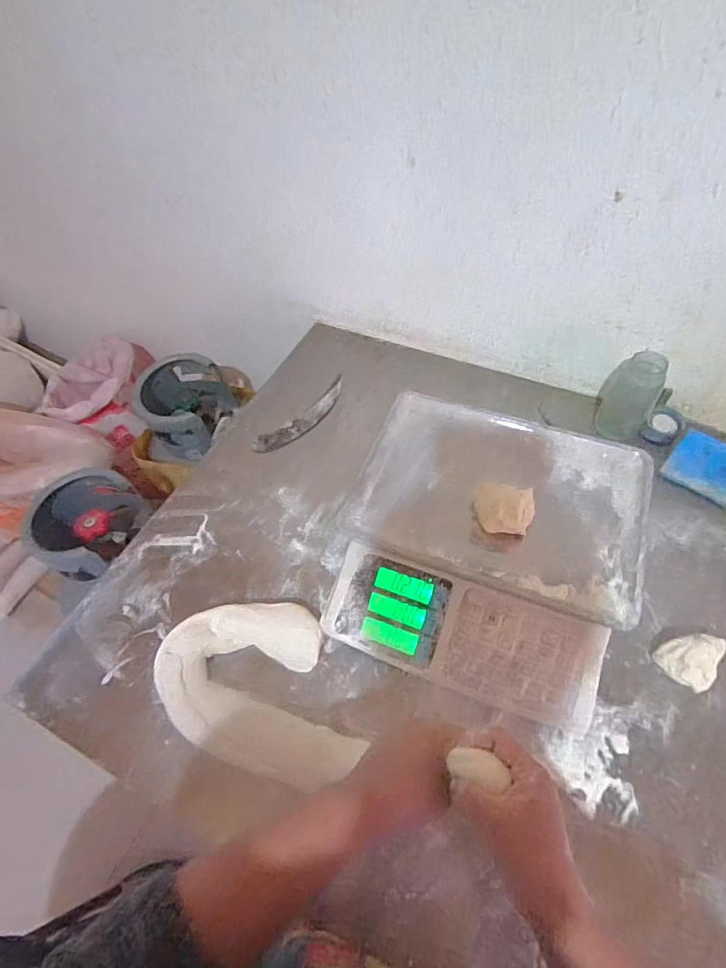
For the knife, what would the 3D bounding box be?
[{"bbox_3d":[-0.099,-0.116,0.790,0.050,0.006,0.205,38,66,25],"label":"knife"}]

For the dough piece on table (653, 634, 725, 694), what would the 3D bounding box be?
[{"bbox_3d":[0.377,0.204,0.527,0.064,0.047,0.054,-18,57,-8],"label":"dough piece on table"}]

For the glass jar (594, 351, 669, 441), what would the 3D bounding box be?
[{"bbox_3d":[0.410,-0.139,0.696,0.076,0.143,0.076,-2,56,3],"label":"glass jar"}]

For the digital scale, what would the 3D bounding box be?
[{"bbox_3d":[0.153,0.072,0.580,0.329,0.128,0.337,17,59,14],"label":"digital scale"}]

